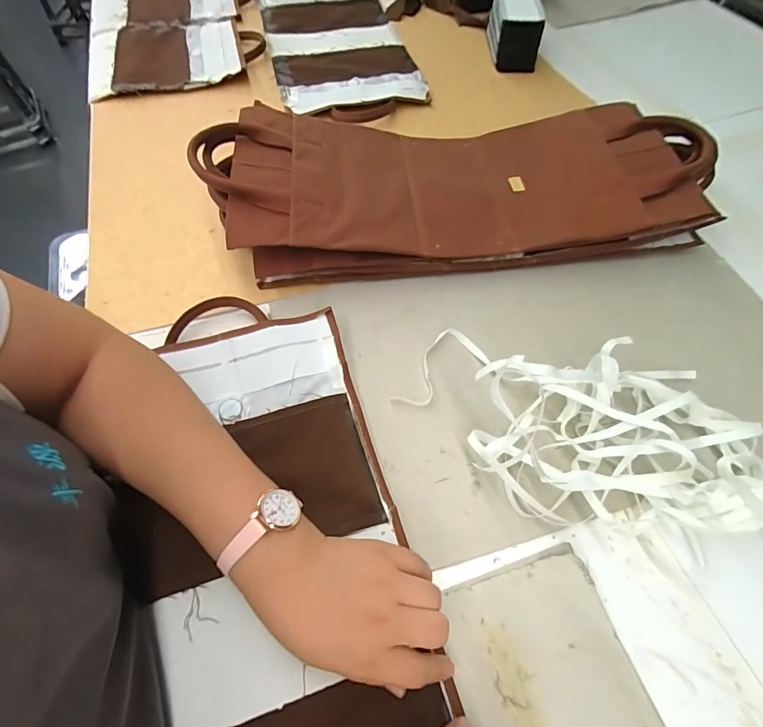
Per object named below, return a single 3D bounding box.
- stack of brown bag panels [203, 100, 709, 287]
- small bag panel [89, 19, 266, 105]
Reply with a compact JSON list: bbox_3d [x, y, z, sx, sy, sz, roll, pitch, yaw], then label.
[{"bbox_3d":[0.089,-0.222,0.515,0.589,0.091,0.232,-4,58,-6],"label":"stack of brown bag panels"},{"bbox_3d":[-0.380,-0.581,0.757,0.305,0.028,0.270,-15,59,-12],"label":"small bag panel"}]

